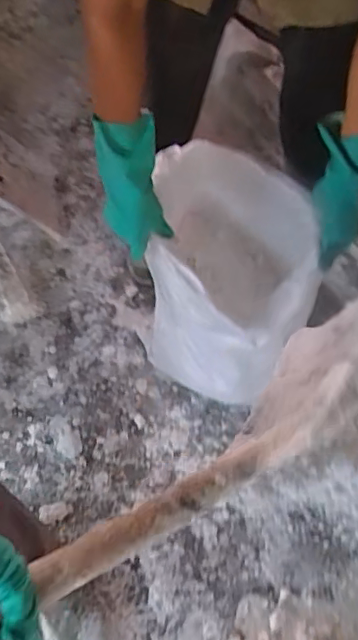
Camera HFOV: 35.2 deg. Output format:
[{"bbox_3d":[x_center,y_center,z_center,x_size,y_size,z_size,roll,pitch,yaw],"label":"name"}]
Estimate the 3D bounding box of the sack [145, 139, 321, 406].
[{"bbox_3d":[0.103,-0.059,1.121,0.301,0.505,0.261,17,63,7],"label":"sack"}]

